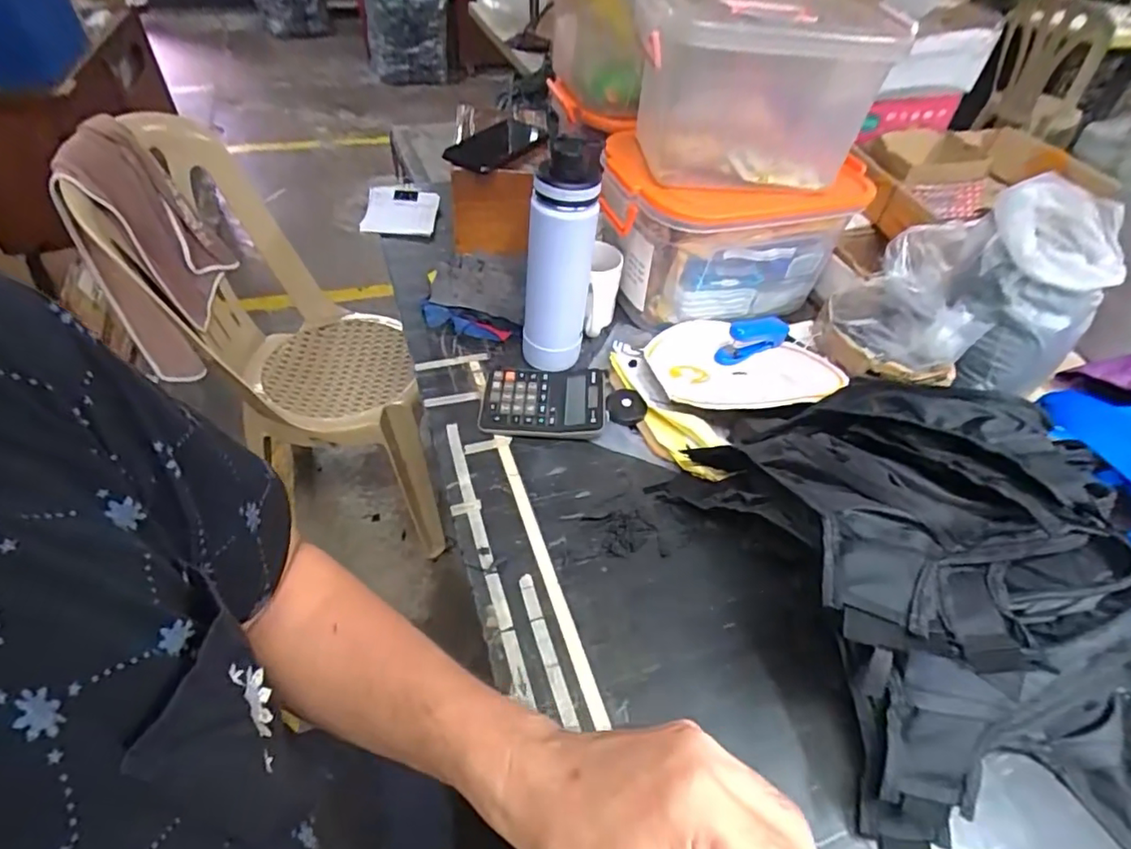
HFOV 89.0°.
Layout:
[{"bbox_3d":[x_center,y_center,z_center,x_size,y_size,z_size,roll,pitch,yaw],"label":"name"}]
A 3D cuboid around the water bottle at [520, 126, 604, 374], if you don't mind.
[{"bbox_3d":[-0.008,-0.189,0.667,0.076,0.248,0.084,3,47,-1],"label":"water bottle"}]

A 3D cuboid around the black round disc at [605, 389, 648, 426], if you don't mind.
[{"bbox_3d":[0.073,-0.021,0.689,0.047,0.016,0.050,2,47,-2],"label":"black round disc"}]

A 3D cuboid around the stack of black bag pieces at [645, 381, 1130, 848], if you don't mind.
[{"bbox_3d":[0.306,0.119,0.474,0.298,0.179,0.409,-10,48,-13],"label":"stack of black bag pieces"}]

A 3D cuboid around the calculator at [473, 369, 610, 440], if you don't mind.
[{"bbox_3d":[-0.027,-0.027,0.689,0.145,0.030,0.099,3,47,-1],"label":"calculator"}]

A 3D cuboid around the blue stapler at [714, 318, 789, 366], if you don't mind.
[{"bbox_3d":[0.256,-0.119,0.756,0.128,0.056,0.027,-22,52,-23],"label":"blue stapler"}]

